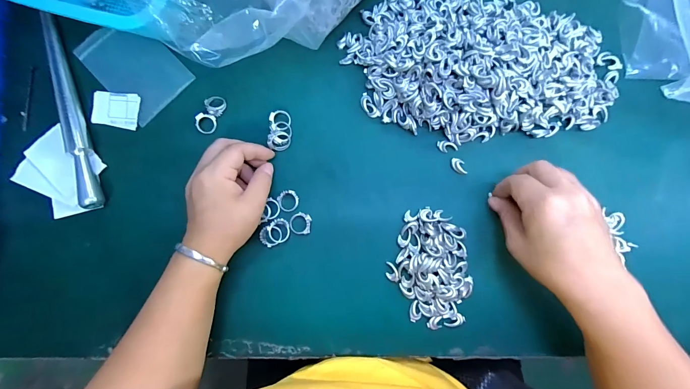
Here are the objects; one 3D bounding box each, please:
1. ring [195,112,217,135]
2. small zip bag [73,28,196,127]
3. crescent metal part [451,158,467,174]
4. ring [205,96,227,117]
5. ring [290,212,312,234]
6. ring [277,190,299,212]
[{"bbox_3d":[-0.149,-0.076,0.348,0.021,0.004,0.021,1,100,-23],"label":"ring"},{"bbox_3d":[-0.237,-0.145,0.364,0.078,0.005,0.122,-44,85,-4],"label":"small zip bag"},{"bbox_3d":[0.118,-0.030,0.335,0.013,0.004,0.018,-12,85,2],"label":"crescent metal part"},{"bbox_3d":[-0.140,-0.097,0.351,0.020,0.007,0.023,-24,83,0],"label":"ring"},{"bbox_3d":[-0.046,0.030,0.334,0.022,0.004,0.022,0,84,3],"label":"ring"},{"bbox_3d":[-0.059,0.006,0.337,0.021,0.006,0.022,0,84,3],"label":"ring"}]

